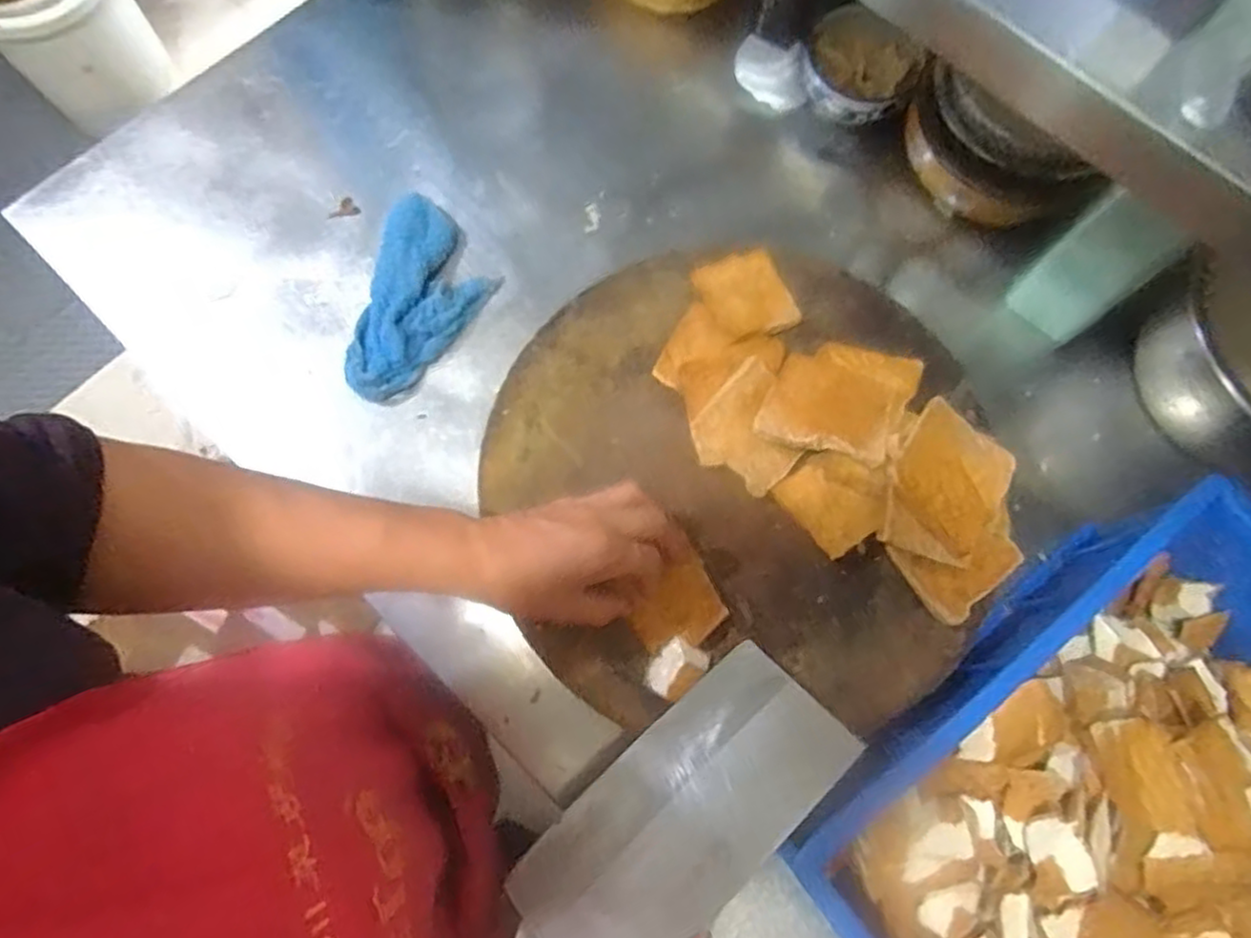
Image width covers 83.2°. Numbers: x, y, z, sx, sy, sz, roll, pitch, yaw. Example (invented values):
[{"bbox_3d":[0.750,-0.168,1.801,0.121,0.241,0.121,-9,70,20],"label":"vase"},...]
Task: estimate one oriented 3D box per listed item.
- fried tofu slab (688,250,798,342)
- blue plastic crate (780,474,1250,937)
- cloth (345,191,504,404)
[{"bbox_3d":[0.104,-0.148,0.605,0.074,0.004,0.076,-21,76,-6],"label":"fried tofu slab"},{"bbox_3d":[0.362,0.249,0.489,0.404,0.144,0.304,-36,78,-10],"label":"blue plastic crate"},{"bbox_3d":[-0.193,-0.163,0.680,0.112,0.022,0.207,10,75,2],"label":"cloth"}]

